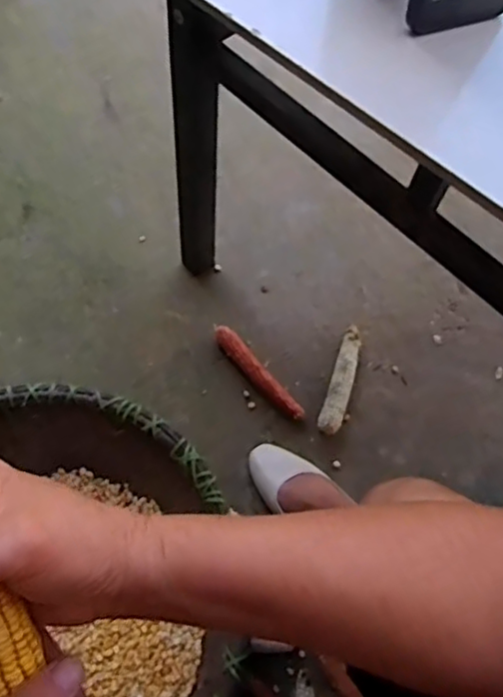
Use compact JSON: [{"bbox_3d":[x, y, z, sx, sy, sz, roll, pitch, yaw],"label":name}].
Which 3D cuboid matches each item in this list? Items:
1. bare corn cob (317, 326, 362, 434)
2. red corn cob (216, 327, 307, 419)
[{"bbox_3d":[0.138,0.046,0.935,0.035,0.032,0.175,19,65,5],"label":"bare corn cob"},{"bbox_3d":[0.010,0.037,0.930,0.032,0.023,0.185,-37,72,-18],"label":"red corn cob"}]

